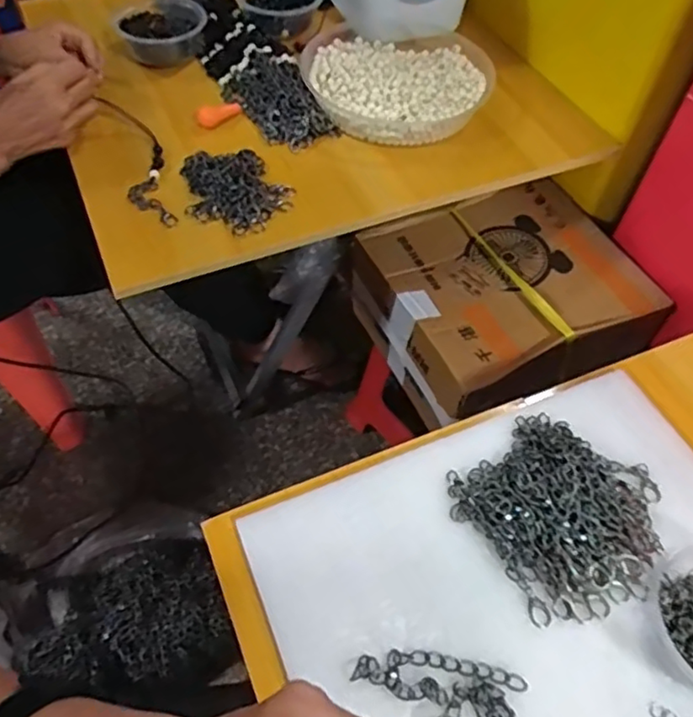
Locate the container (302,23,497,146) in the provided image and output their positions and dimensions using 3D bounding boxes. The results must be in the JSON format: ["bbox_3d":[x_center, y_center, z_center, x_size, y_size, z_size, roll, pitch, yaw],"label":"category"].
[{"bbox_3d":[0.066,-0.360,0.798,0.235,0.046,0.259,-18,57,-15],"label":"container"}]

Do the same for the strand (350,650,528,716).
[{"bbox_3d":[0.060,0.233,0.424,0.112,0.008,0.061,14,55,7],"label":"strand"}]

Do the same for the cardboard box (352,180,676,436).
[{"bbox_3d":[0.202,-0.072,0.852,0.309,0.148,0.299,-20,58,-16],"label":"cardboard box"}]

